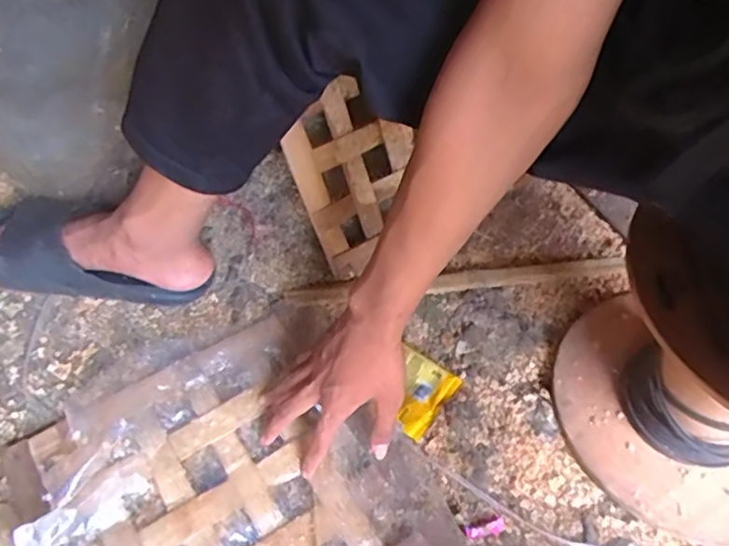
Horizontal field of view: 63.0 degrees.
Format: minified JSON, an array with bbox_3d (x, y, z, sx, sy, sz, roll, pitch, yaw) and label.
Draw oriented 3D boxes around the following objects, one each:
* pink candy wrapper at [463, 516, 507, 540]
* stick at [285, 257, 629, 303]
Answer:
[{"bbox_3d":[0.118,0.248,0.577,0.042,0.005,0.014,-11,58,-11],"label":"pink candy wrapper"},{"bbox_3d":[0.120,0.010,0.745,0.429,0.010,0.026,-5,57,-7],"label":"stick"}]

